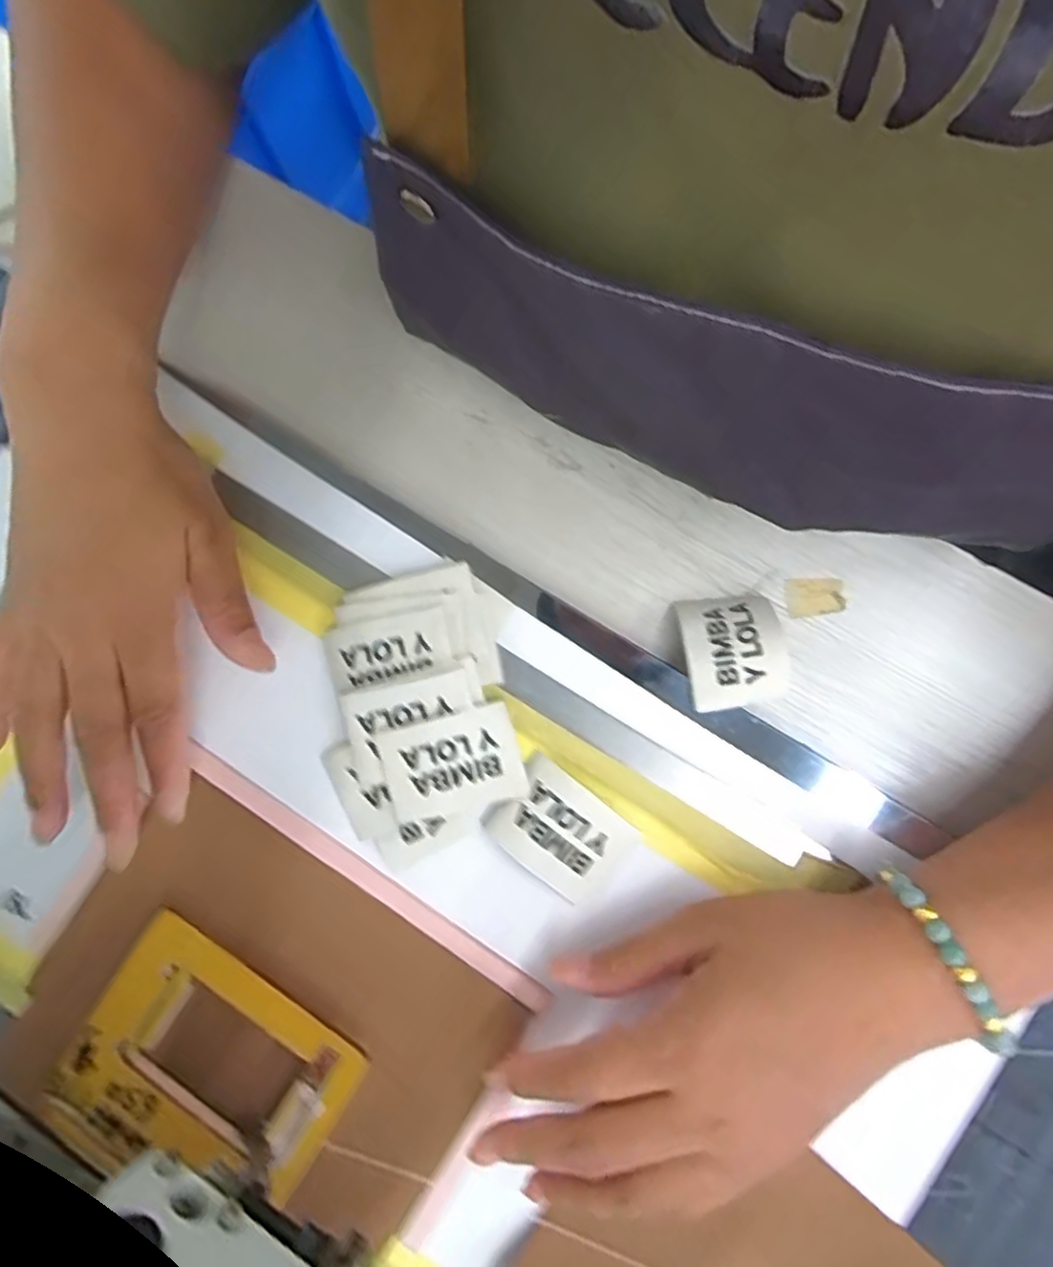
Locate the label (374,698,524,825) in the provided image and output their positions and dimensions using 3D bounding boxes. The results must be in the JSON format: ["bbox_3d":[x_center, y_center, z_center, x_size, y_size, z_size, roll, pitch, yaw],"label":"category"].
[{"bbox_3d":[-0.032,0.055,0.277,0.055,0.007,0.041,-15,84,4],"label":"label"}]

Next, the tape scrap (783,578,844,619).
[{"bbox_3d":[0.131,-0.017,0.303,0.027,0.004,0.017,-2,84,1],"label":"tape scrap"}]

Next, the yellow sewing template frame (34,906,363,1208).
[{"bbox_3d":[-0.131,0.181,0.264,0.105,0.007,0.093,32,85,7],"label":"yellow sewing template frame"}]

